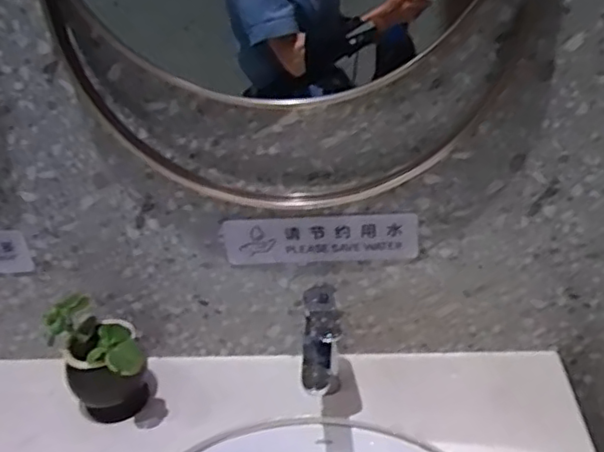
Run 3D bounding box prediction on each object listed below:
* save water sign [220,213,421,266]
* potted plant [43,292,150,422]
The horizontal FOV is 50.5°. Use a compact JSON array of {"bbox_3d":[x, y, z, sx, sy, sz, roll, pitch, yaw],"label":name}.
[{"bbox_3d":[0.027,0.020,0.962,0.290,0.079,0.007,-3,31,6],"label":"save water sign"},{"bbox_3d":[-0.298,0.209,0.961,0.105,0.177,0.163,-20,33,-21],"label":"potted plant"}]

